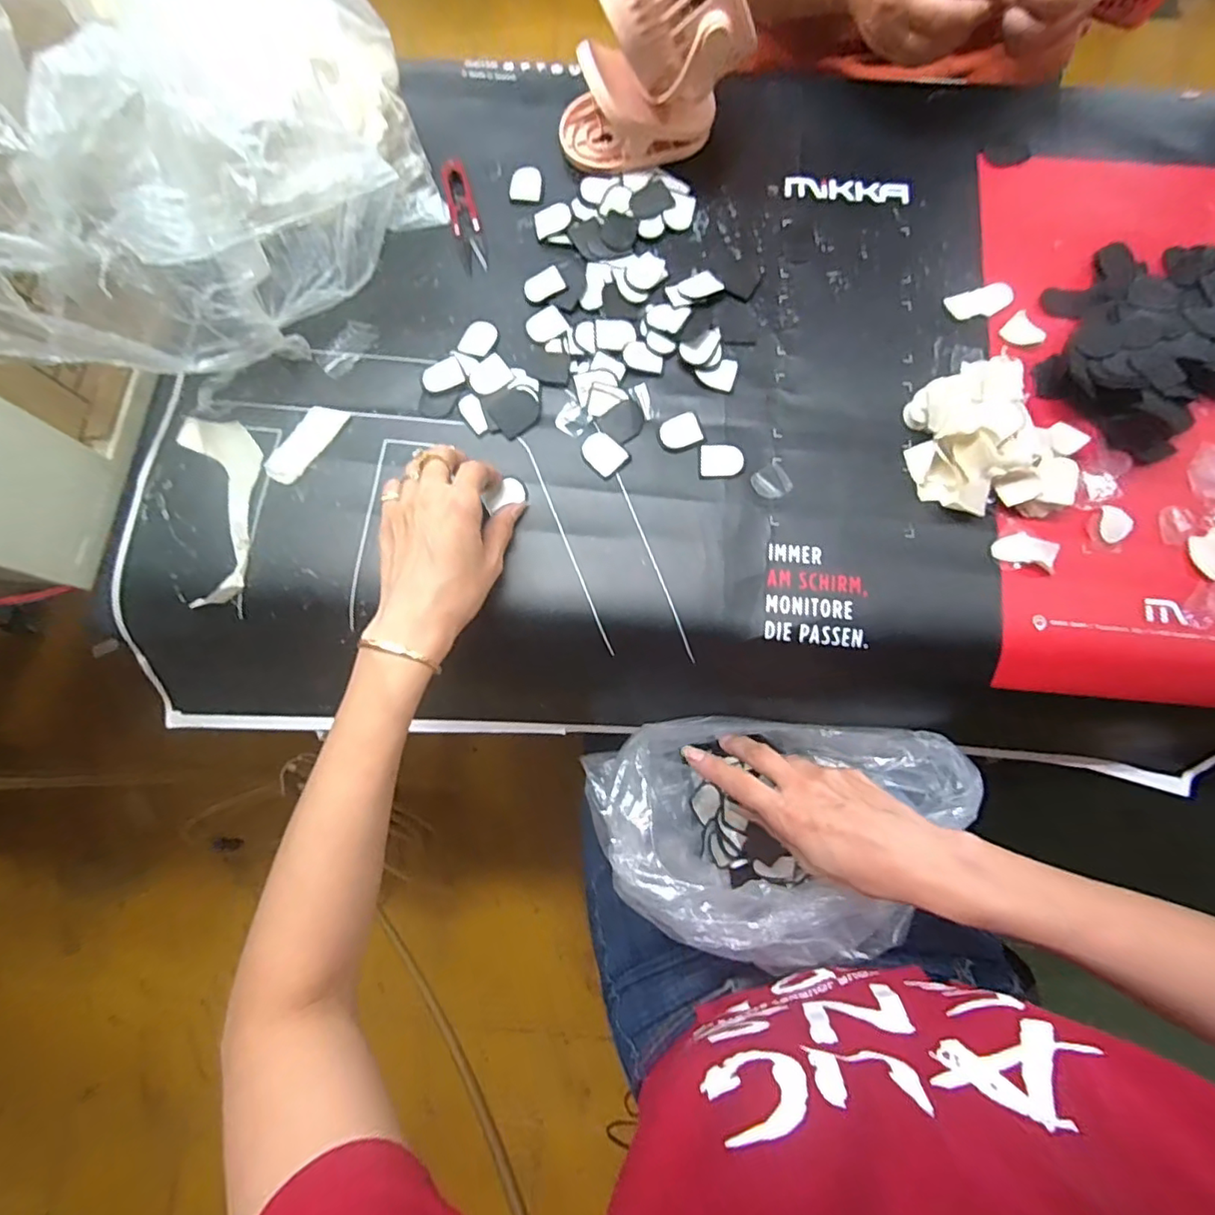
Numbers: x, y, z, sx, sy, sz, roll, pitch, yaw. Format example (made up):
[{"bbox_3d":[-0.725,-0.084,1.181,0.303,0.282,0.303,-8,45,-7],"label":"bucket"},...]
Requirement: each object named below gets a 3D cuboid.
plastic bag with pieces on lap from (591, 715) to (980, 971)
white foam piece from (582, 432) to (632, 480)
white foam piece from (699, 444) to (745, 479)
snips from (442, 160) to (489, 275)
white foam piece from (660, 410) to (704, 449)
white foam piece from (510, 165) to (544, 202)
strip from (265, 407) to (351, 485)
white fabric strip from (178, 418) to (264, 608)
[{"bbox_3d":[0.133,0.163,0.423,0.277,0.110,0.162,-3,77,0],"label":"plastic bag with pieces on lap"},{"bbox_3d":[-0.003,-0.114,0.433,0.028,0.004,0.035,-42,80,-8],"label":"white foam piece"},{"bbox_3d":[0.084,-0.108,0.429,0.032,0.004,0.027,1,77,1],"label":"white foam piece"},{"bbox_3d":[-0.117,-0.319,0.477,0.022,0.012,0.099,-15,78,-3],"label":"snips"},{"bbox_3d":[0.055,-0.132,0.436,0.030,0.004,0.025,-20,78,-4],"label":"white foam piece"},{"bbox_3d":[-0.067,-0.354,0.489,0.026,0.004,0.034,5,78,2],"label":"white foam piece"},{"bbox_3d":[-0.227,-0.124,0.437,0.029,0.004,0.070,32,80,7],"label":"strip"},{"bbox_3d":[-0.276,-0.075,0.423,0.056,0.007,0.142,-13,78,-2],"label":"white fabric strip"}]

